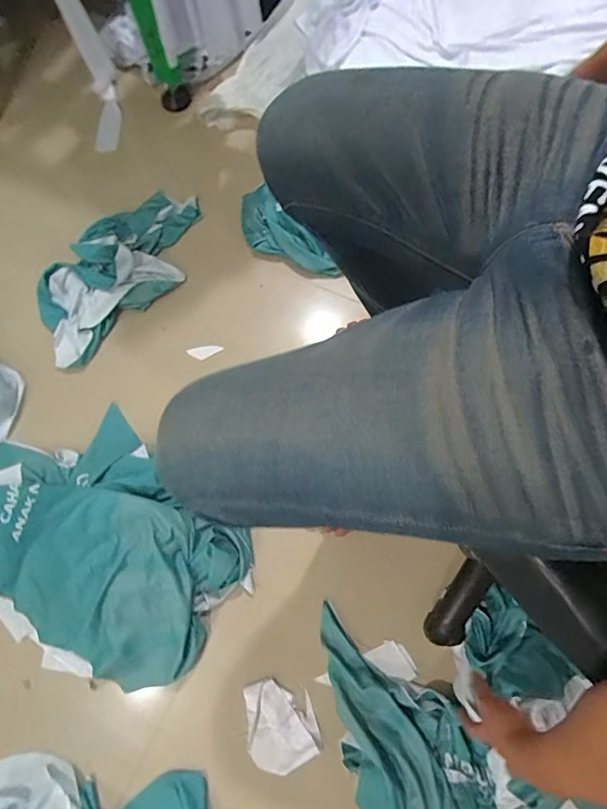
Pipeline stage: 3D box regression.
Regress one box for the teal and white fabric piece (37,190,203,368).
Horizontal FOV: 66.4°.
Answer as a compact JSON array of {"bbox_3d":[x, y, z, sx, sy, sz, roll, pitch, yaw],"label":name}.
[{"bbox_3d":[-0.410,-0.315,1.020,0.463,0.083,0.247,-43,74,-12],"label":"teal and white fabric piece"}]

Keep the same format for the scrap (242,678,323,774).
[{"bbox_3d":[-0.038,0.523,0.761,0.111,0.007,0.131,-17,71,-3],"label":"scrap"}]

